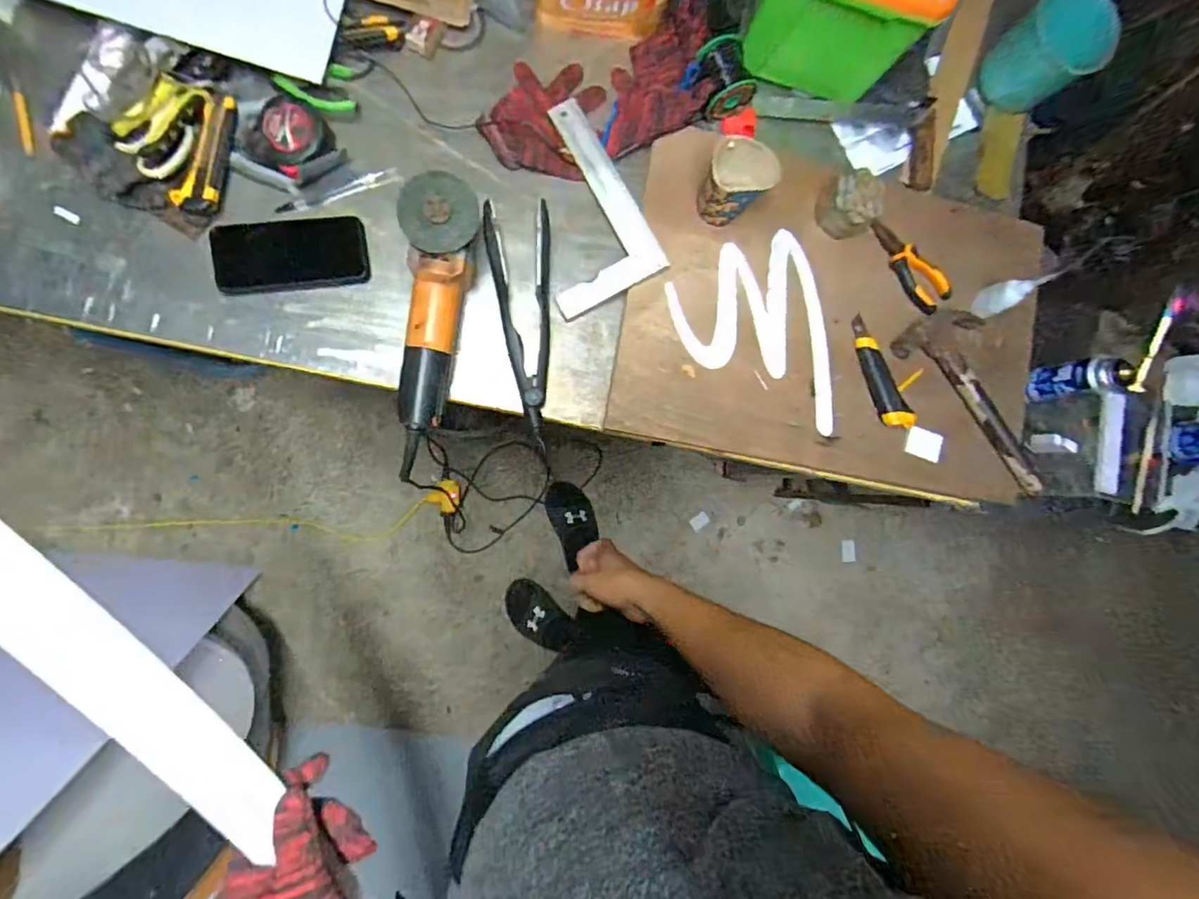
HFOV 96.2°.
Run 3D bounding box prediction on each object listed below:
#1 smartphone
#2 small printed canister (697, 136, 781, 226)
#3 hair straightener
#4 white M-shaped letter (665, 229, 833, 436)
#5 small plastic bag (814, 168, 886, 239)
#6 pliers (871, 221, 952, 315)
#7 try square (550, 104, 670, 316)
[{"bbox_3d":[-0.366,-0.233,0.644,0.167,0.007,0.085,-9,87,-12],"label":"smartphone"},{"bbox_3d":[0.161,-0.331,0.663,0.071,0.083,0.075,0,88,-9],"label":"small printed canister"},{"bbox_3d":[-0.100,-0.158,0.661,0.081,0.050,0.278,0,88,-8],"label":"hair straightener"},{"bbox_3d":[0.207,-0.152,0.720,0.199,0.011,0.262,-6,88,-8],"label":"white M-shaped letter"},{"bbox_3d":[0.336,-0.328,0.721,0.075,0.048,0.077,-15,90,-8],"label":"small plastic bag"},{"bbox_3d":[0.427,-0.257,0.744,0.144,0.016,0.065,42,83,-5],"label":"pliers"},{"bbox_3d":[-0.034,-0.316,0.703,0.148,0.012,0.258,-28,85,3],"label":"try square"}]

